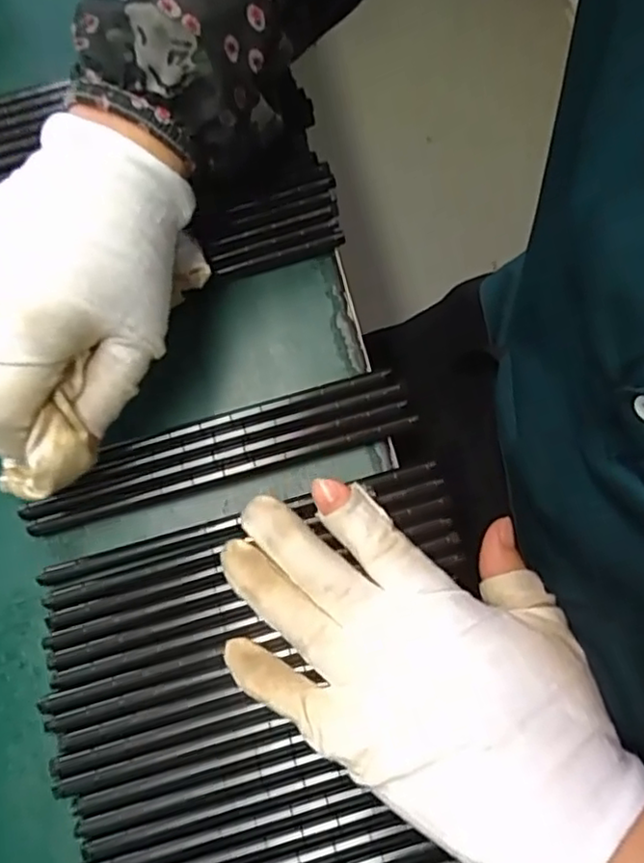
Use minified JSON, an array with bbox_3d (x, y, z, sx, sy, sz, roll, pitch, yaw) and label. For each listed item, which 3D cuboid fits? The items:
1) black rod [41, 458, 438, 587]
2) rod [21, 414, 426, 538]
[{"bbox_3d":[-0.037,0.038,0.280,0.173,0.009,0.007,-16,73,-2],"label":"black rod"},{"bbox_3d":[-0.043,0.019,0.285,0.171,0.008,0.006,-16,73,-2],"label":"rod"}]

